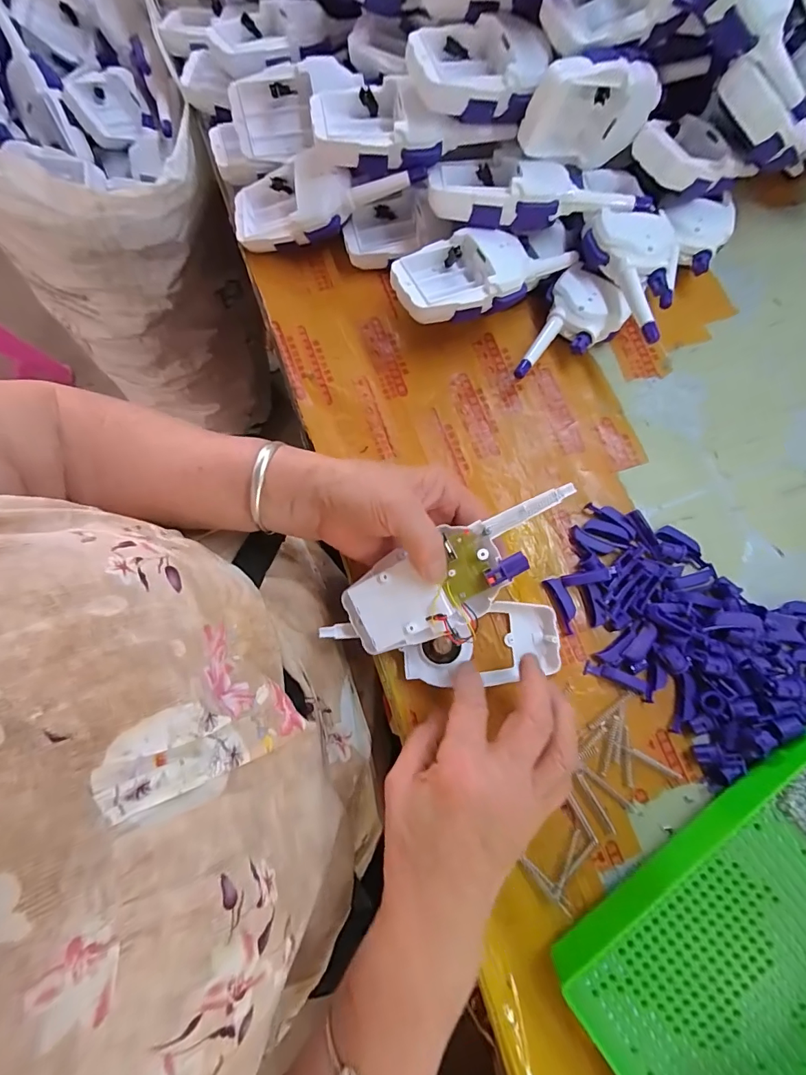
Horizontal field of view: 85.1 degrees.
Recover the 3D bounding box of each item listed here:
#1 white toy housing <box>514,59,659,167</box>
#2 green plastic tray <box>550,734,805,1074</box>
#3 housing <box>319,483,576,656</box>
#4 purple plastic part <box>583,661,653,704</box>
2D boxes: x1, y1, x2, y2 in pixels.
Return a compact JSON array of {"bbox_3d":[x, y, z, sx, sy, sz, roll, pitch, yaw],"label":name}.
[{"bbox_3d":[0.140,-0.315,0.324,0.105,0.058,0.027,-8,78,-2],"label":"white toy housing"},{"bbox_3d":[0.229,0.248,0.265,0.242,0.035,0.154,-35,78,-8],"label":"green plastic tray"},{"bbox_3d":[0.028,0.028,0.288,0.179,0.021,0.058,-32,77,9],"label":"housing"},{"bbox_3d":[0.156,0.102,0.315,0.048,0.008,0.013,24,77,6],"label":"purple plastic part"}]

